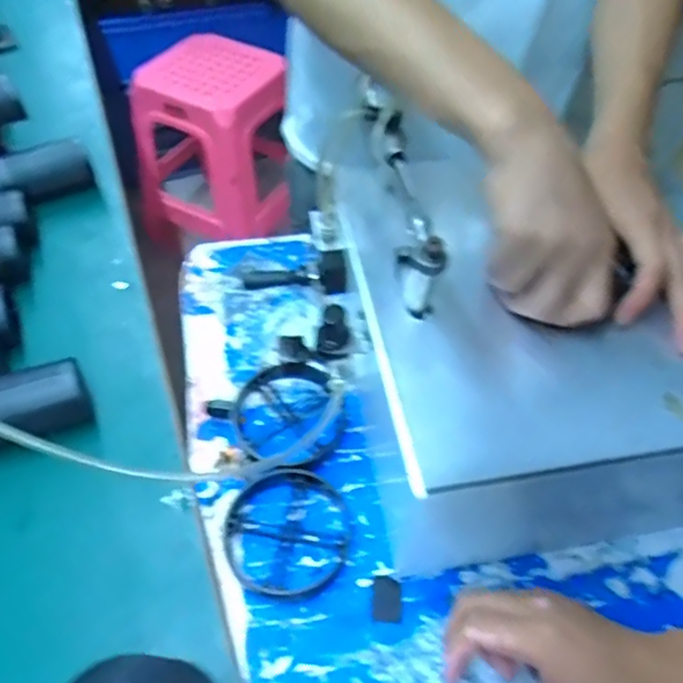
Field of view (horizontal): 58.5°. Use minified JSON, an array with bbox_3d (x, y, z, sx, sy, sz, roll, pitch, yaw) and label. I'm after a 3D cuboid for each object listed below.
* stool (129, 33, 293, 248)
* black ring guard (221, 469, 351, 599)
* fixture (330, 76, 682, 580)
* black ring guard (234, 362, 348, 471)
[{"bbox_3d":[-0.306,-0.492,1.566,0.383,0.390,0.361,12,52,7],"label":"stool"},{"bbox_3d":[-0.043,0.148,0.478,0.097,0.019,0.095,1,51,-2],"label":"black ring guard"},{"bbox_3d":[0.157,0.002,0.503,0.317,0.172,0.298,-7,52,-8],"label":"fixture"},{"bbox_3d":[-0.042,0.068,0.541,0.101,0.024,0.102,1,51,-2],"label":"black ring guard"}]

